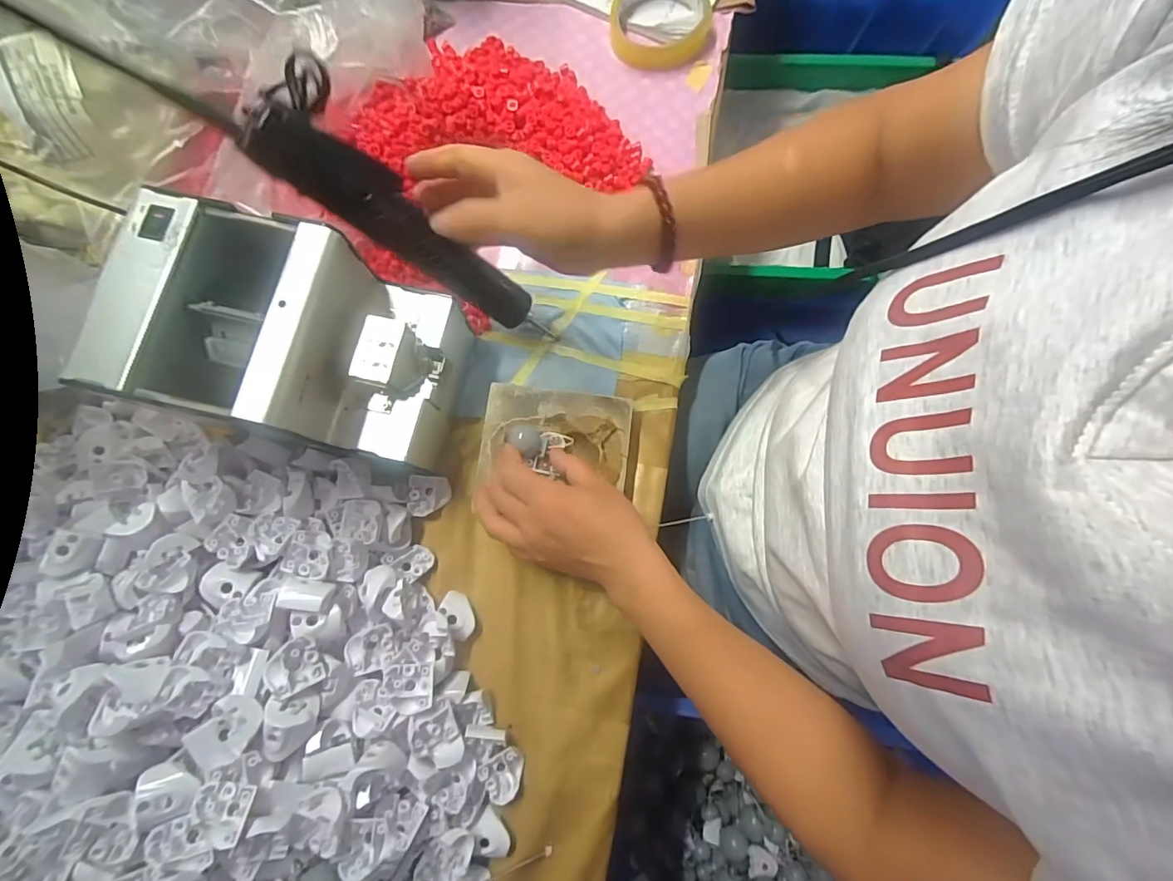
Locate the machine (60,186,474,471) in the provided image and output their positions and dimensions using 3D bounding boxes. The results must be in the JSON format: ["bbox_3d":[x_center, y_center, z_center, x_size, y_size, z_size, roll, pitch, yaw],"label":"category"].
[{"bbox_3d":[-0.195,-0.064,0.350,0.186,0.138,0.128,12,80,1],"label":"machine"}]

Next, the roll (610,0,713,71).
[{"bbox_3d":[0.071,-0.401,0.475,0.091,0.029,0.087,0,80,-1],"label":"roll"}]

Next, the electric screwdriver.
[{"bbox_3d":[-0.108,-0.138,0.351,0.229,0.027,0.041,30,77,-39],"label":"electric screwdriver"}]

